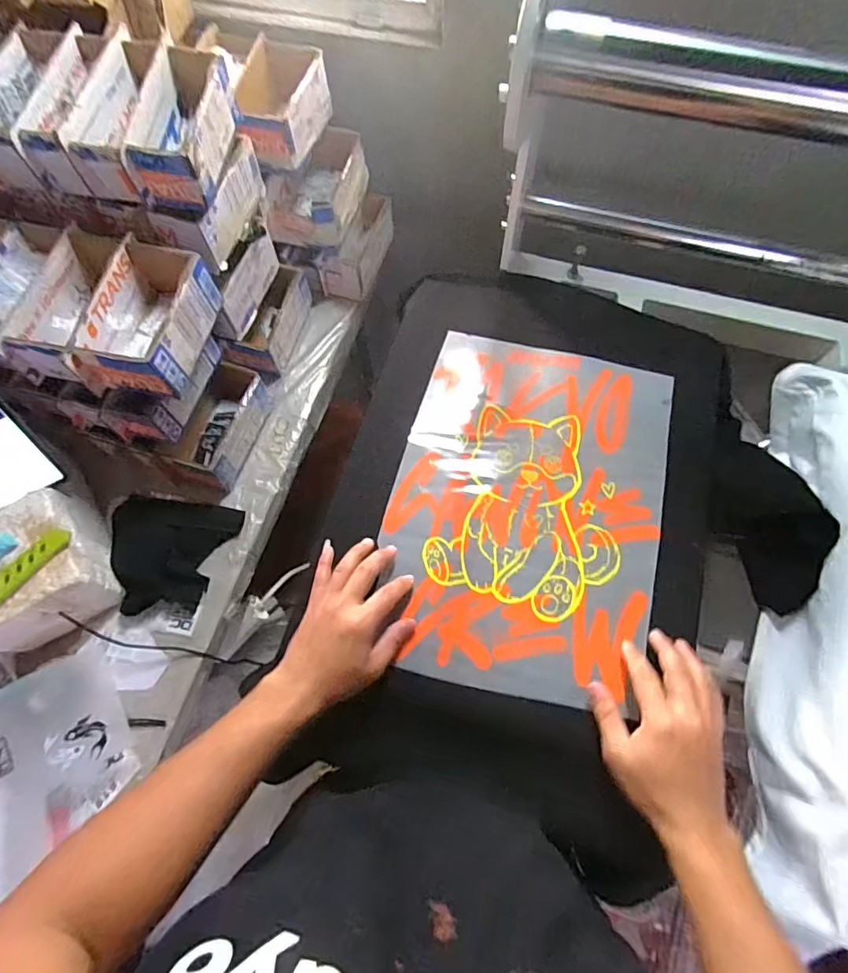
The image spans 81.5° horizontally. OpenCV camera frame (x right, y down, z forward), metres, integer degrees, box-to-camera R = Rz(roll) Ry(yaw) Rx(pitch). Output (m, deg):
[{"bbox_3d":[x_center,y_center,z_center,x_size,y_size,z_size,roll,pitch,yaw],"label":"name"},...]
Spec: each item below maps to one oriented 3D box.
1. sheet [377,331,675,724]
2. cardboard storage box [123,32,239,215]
[{"bbox_3d":[0.115,0.014,0.551,0.286,0.010,0.403,14,69,6],"label":"sheet"},{"bbox_3d":[-0.265,-0.404,0.559,0.075,0.079,0.169,6,68,3],"label":"cardboard storage box"}]

